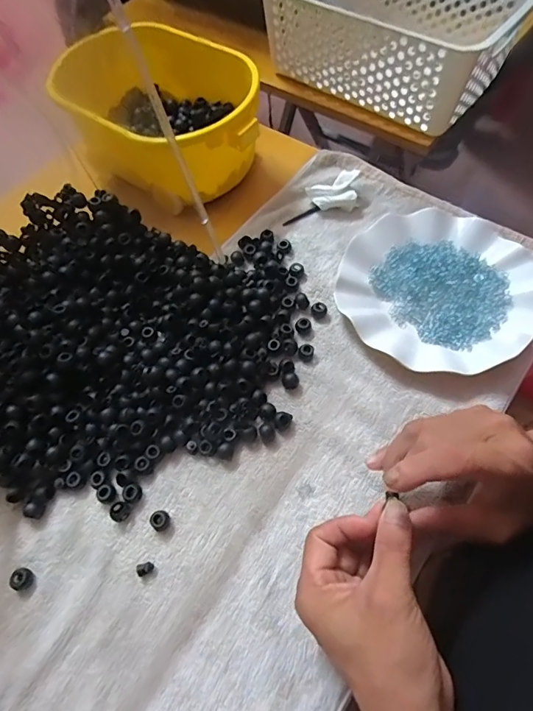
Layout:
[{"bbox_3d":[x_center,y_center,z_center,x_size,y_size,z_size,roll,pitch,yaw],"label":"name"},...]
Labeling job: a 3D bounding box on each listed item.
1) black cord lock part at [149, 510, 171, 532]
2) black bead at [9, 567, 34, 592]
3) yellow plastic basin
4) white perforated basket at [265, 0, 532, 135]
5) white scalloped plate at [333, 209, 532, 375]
[{"bbox_3d":[-0.085,0.131,0.349,0.014,0.012,0.015,-2,62,3],"label":"black cord lock part"},{"bbox_3d":[-0.191,0.173,0.340,0.018,0.009,0.014,39,71,21],"label":"black bead"},{"bbox_3d":[-0.106,-0.266,0.502,0.223,0.110,0.170,25,67,16],"label":"yellow plastic basin"},{"bbox_3d":[0.160,-0.432,0.578,0.309,0.119,0.218,34,69,19],"label":"white perforated basket"},{"bbox_3d":[0.166,-0.073,0.429,0.180,0.022,0.173,11,64,10],"label":"white scalloped plate"}]

